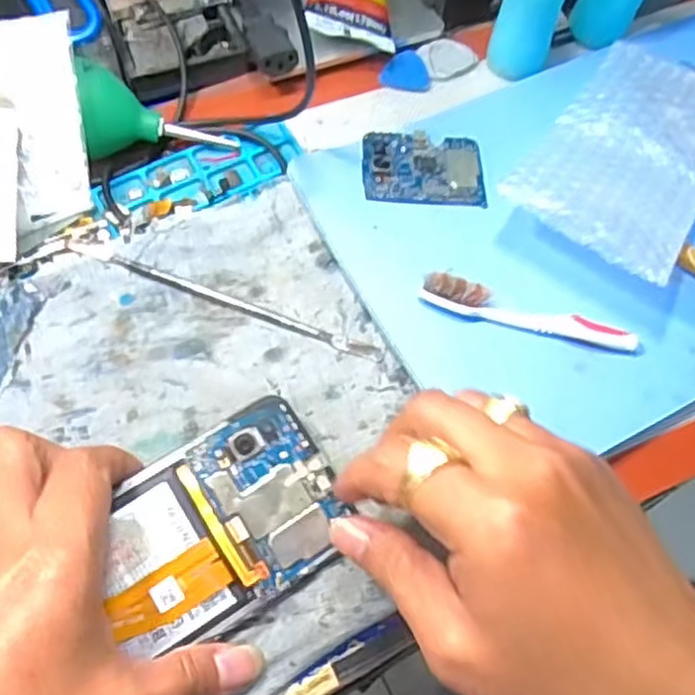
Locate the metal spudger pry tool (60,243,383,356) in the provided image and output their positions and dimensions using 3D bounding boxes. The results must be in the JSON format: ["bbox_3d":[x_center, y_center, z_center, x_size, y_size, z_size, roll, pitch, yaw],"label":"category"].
[{"bbox_3d":[-0.060,-0.023,0.353,0.162,0.004,0.007,20,65,6],"label":"metal spudger pry tool"}]

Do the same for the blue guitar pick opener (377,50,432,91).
[{"bbox_3d":[0.037,-0.164,0.429,0.030,0.004,0.029,0,68,-1],"label":"blue guitar pick opener"}]

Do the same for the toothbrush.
[{"bbox_3d":[0.088,-0.017,0.346,0.105,0.018,0.014,14,62,3],"label":"toothbrush"}]

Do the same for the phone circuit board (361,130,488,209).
[{"bbox_3d":[0.041,-0.098,0.388,0.066,0.004,0.047,2,62,-3],"label":"phone circuit board"}]

